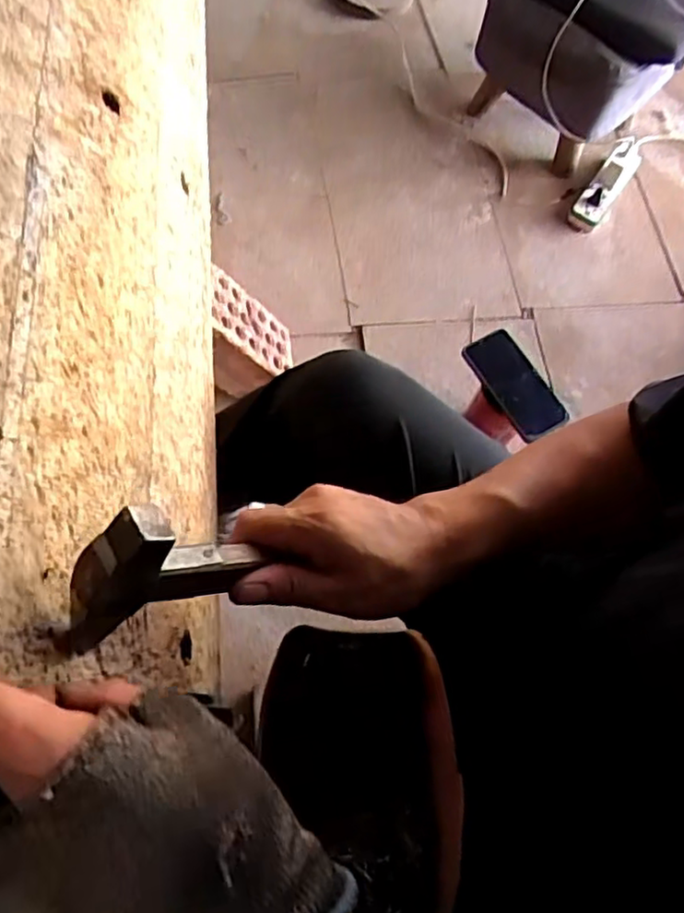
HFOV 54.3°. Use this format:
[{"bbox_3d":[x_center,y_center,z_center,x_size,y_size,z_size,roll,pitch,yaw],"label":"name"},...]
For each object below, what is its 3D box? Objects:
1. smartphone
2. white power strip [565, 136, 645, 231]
[{"bbox_3d":[0.240,-0.102,0.924,0.079,0.015,0.159,-30,77,-14],"label":"smartphone"},{"bbox_3d":[0.485,-0.498,1.217,0.055,0.039,0.178,37,92,14],"label":"white power strip"}]

